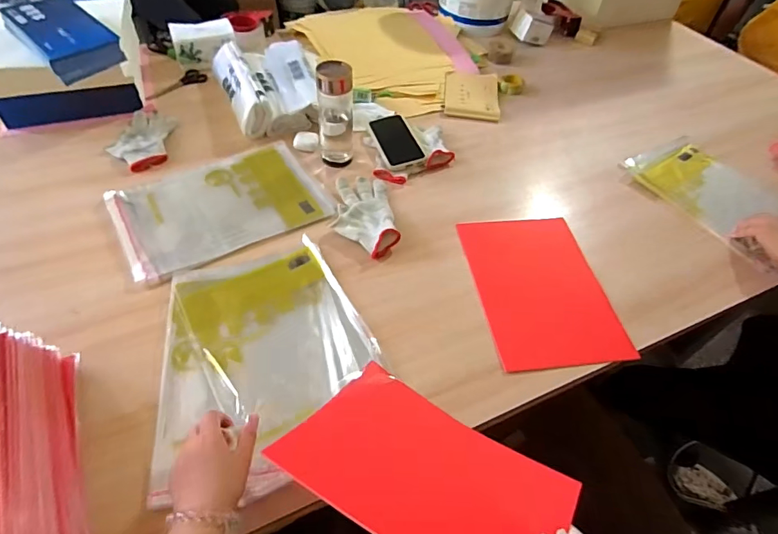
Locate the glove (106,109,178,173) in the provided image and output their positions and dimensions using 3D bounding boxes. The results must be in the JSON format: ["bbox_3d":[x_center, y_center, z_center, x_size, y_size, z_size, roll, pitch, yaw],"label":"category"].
[{"bbox_3d":[-0.497,-0.263,0.889,0.109,0.021,0.184,-3,52,-9],"label":"glove"}]

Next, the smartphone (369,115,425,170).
[{"bbox_3d":[0.015,-0.262,0.919,0.078,0.010,0.158,-16,57,-9],"label":"smartphone"}]

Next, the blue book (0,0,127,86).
[{"bbox_3d":[-0.647,-0.459,0.873,0.132,0.053,0.247,-36,63,-29],"label":"blue book"}]

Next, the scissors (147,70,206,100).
[{"bbox_3d":[-0.504,-0.425,1.040,0.051,0.017,0.156,32,55,19],"label":"scissors"}]

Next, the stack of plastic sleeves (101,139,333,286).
[{"bbox_3d":[-0.293,-0.116,0.788,0.347,0.011,0.233,-23,57,-22],"label":"stack of plastic sleeves"}]

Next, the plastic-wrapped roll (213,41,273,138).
[{"bbox_3d":[-0.329,-0.403,0.981,0.073,0.073,0.295,-18,55,-19],"label":"plastic-wrapped roll"}]

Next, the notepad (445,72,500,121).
[{"bbox_3d":[0.202,-0.421,1.080,0.132,0.023,0.173,9,51,1],"label":"notepad"}]

